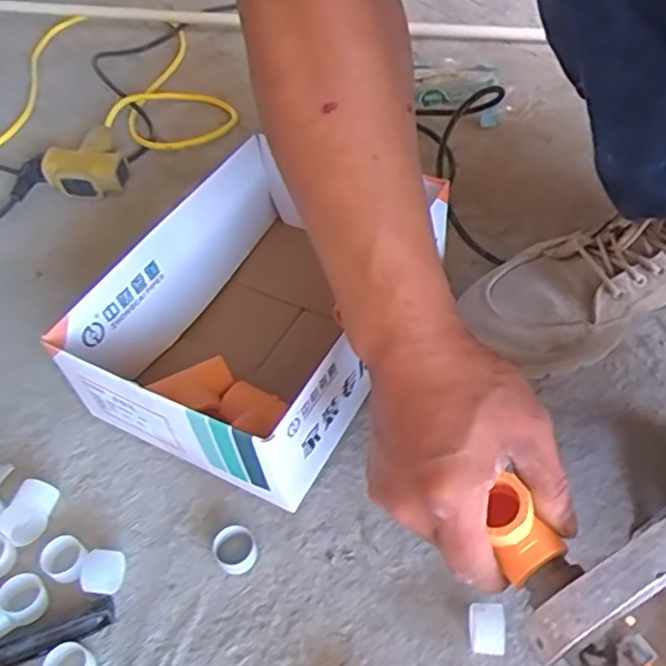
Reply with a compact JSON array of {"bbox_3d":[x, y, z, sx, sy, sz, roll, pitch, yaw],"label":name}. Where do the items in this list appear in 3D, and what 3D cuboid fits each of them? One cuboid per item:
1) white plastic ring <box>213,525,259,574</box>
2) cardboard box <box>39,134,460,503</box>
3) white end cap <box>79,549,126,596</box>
[{"bbox_3d":[-0.066,0.147,0.434,0.028,0.014,0.028,-3,51,4],"label":"white plastic ring"},{"bbox_3d":[-0.048,-0.027,0.520,0.193,0.107,0.284,20,56,21],"label":"cardboard box"},{"bbox_3d":[-0.155,0.163,0.431,0.024,0.021,0.027,2,51,8],"label":"white end cap"}]

